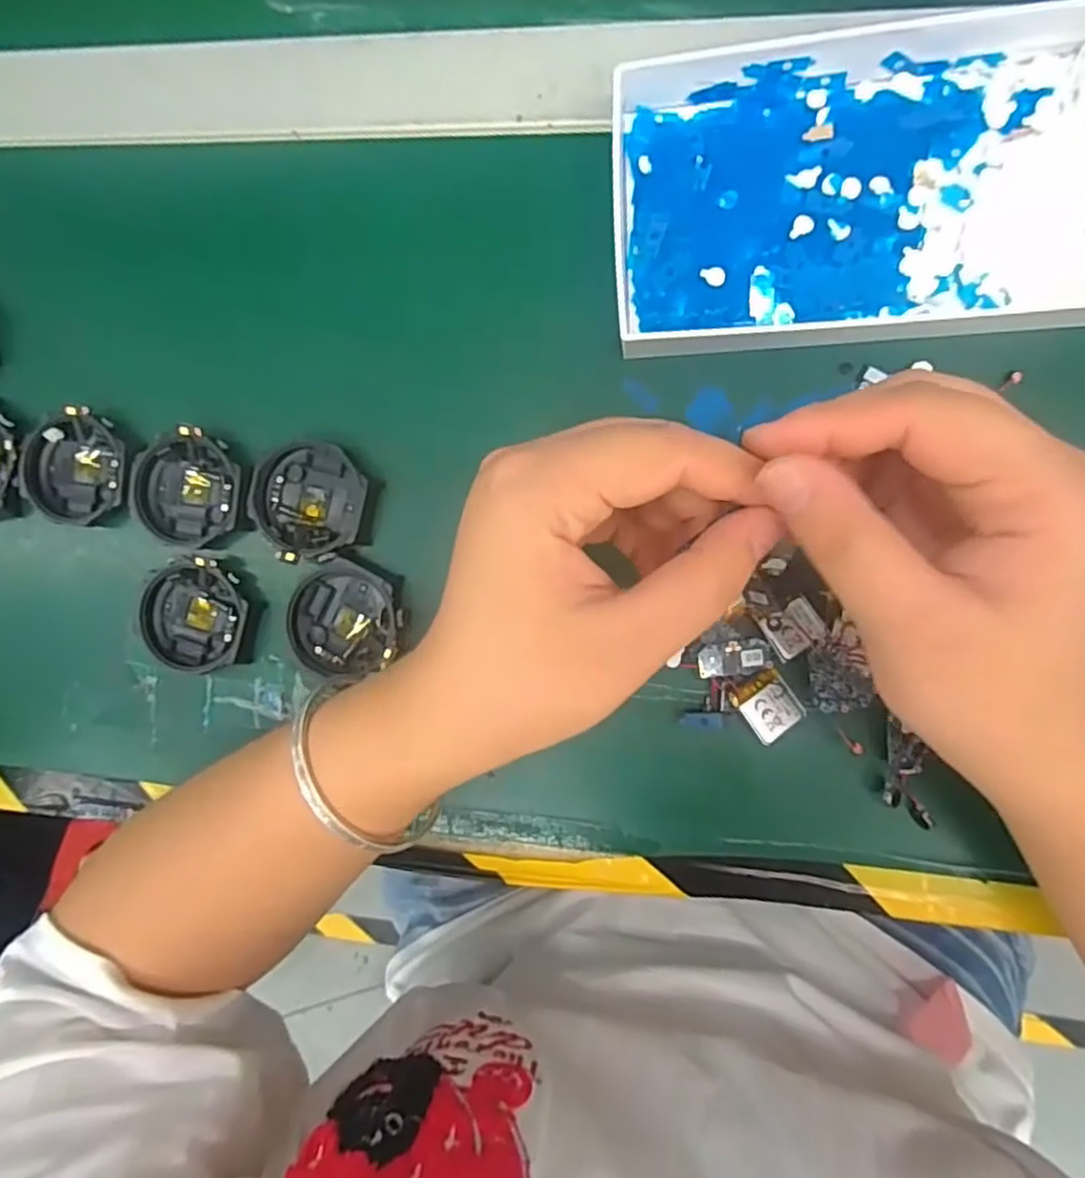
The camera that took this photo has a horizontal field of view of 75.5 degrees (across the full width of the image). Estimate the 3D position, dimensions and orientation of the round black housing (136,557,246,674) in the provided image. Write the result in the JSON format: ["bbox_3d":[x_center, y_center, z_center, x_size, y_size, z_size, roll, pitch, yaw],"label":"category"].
[{"bbox_3d":[-0.152,0.012,0.304,0.047,0.011,0.047,0,92,8],"label":"round black housing"}]

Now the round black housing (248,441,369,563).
[{"bbox_3d":[-0.098,-0.038,0.296,0.049,0.012,0.047,0,92,8],"label":"round black housing"}]

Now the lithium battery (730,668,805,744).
[{"bbox_3d":[0.087,0.045,0.267,0.021,0.004,0.023,-36,87,7],"label":"lithium battery"}]

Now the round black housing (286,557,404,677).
[{"bbox_3d":[-0.083,0.013,0.297,0.045,0.011,0.047,7,93,8],"label":"round black housing"}]

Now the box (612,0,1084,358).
[{"bbox_3d":[0.115,-0.145,0.251,0.174,0.026,0.106,-2,91,8],"label":"box"}]

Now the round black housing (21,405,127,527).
[{"bbox_3d":[-0.206,-0.054,0.308,0.045,0.013,0.050,23,95,7],"label":"round black housing"}]

